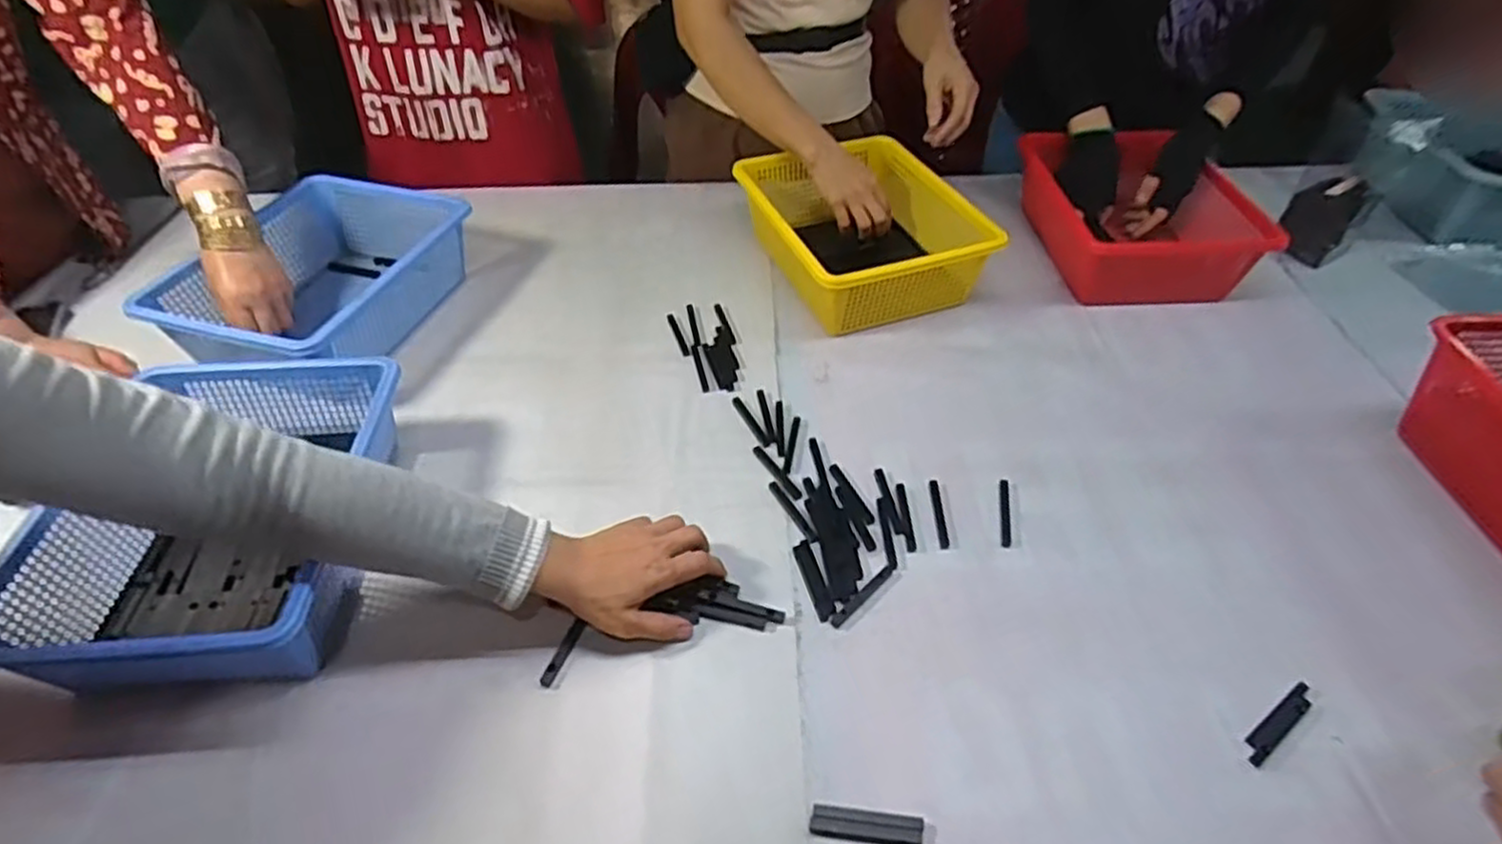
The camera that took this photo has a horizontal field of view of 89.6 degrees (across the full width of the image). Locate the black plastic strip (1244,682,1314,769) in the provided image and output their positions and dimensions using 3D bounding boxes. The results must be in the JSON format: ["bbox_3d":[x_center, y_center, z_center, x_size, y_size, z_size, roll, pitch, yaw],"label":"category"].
[{"bbox_3d":[0.391,0.222,0.560,0.081,0.006,0.016,-27,50,-25],"label":"black plastic strip"}]

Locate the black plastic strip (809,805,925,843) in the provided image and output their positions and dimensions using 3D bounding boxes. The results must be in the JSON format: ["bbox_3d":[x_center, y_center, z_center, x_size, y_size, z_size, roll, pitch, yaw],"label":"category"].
[{"bbox_3d":[0.079,0.274,0.513,0.074,0.004,0.019,5,44,6],"label":"black plastic strip"}]

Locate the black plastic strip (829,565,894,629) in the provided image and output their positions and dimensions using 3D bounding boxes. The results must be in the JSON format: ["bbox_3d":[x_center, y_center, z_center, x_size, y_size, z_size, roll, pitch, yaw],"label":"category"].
[{"bbox_3d":[0.097,0.146,0.645,0.082,0.004,0.010,-35,54,-31],"label":"black plastic strip"}]

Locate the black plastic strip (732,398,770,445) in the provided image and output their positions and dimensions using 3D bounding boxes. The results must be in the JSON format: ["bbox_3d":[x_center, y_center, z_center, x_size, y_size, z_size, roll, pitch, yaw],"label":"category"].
[{"bbox_3d":[0.000,-0.002,0.791,0.010,0.004,0.077,-18,47,-18],"label":"black plastic strip"}]

